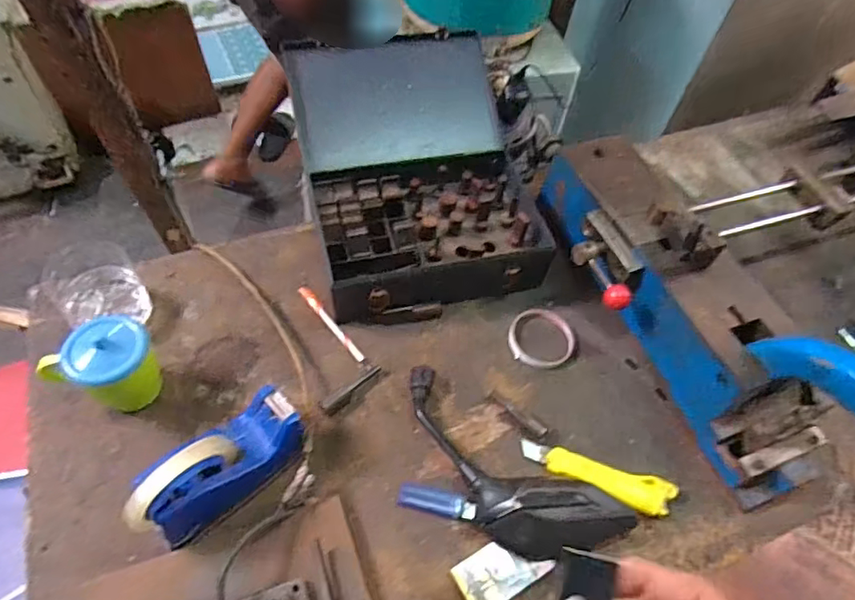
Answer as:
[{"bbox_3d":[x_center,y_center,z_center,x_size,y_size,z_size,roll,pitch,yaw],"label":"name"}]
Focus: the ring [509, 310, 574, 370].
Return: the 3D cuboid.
[{"bbox_3d":[0.149,0.050,0.689,0.086,0.008,0.085,3,55,-4],"label":"ring"}]

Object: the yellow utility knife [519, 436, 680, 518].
[{"bbox_3d":[0.186,0.193,0.584,0.167,0.020,0.037,18,56,7],"label":"yellow utility knife"}]

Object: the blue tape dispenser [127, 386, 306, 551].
[{"bbox_3d":[-0.196,0.153,0.503,0.161,0.087,0.064,-34,65,-25],"label":"blue tape dispenser"}]

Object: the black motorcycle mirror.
[{"bbox_3d":[0.069,0.182,0.556,0.281,0.049,0.122,34,59,17],"label":"black motorcycle mirror"}]

